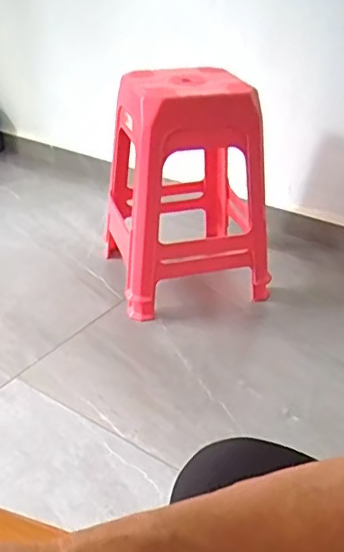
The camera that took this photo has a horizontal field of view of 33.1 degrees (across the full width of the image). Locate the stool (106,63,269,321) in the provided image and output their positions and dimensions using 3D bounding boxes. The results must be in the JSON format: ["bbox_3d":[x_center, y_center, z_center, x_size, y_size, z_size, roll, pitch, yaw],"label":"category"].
[{"bbox_3d":[0.024,-0.240,1.461,0.365,0.507,0.447,-5,32,-8],"label":"stool"}]

